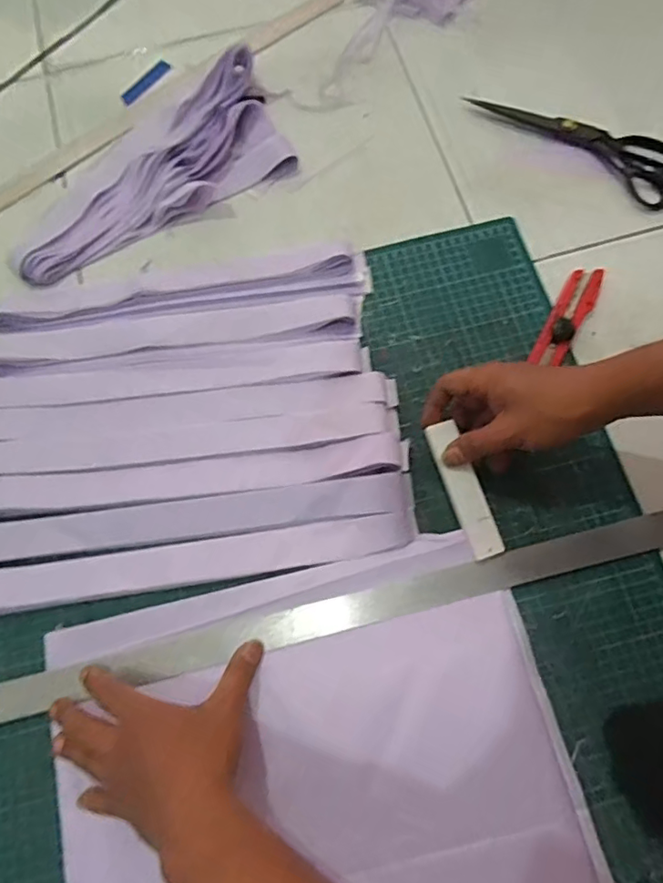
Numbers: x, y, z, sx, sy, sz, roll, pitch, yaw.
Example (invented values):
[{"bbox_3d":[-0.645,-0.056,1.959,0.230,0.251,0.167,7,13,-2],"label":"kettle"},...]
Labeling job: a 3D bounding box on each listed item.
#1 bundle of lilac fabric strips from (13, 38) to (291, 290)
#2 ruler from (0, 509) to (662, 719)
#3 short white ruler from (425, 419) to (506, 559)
[{"bbox_3d":[-0.193,-0.285,0.572,0.296,0.032,0.143,-28,74,-7],"label":"bundle of lilac fabric strips"},{"bbox_3d":[0.030,0.133,0.447,0.612,0.010,0.035,-14,74,-4],"label":"ruler"},{"bbox_3d":[0.111,0.039,0.460,0.028,0.007,0.114,-19,80,-7],"label":"short white ruler"}]

